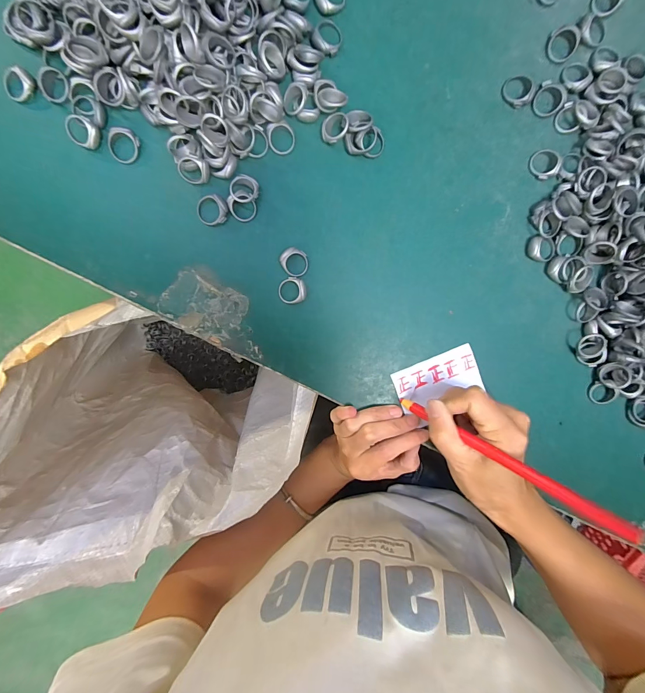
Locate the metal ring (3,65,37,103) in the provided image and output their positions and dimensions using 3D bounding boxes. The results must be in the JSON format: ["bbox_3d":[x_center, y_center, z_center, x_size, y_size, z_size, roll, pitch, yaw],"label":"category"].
[{"bbox_3d":[-0.233,-0.200,0.256,0.023,0.009,0.023,0,95,-2],"label":"metal ring"}]

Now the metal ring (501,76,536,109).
[{"bbox_3d":[0.160,-0.208,0.272,0.024,0.007,0.024,0,95,-2],"label":"metal ring"}]

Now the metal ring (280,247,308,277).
[{"bbox_3d":[-0.022,-0.069,0.275,0.021,0.007,0.023,0,95,-2],"label":"metal ring"}]

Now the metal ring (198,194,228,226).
[{"bbox_3d":[-0.088,-0.109,0.269,0.024,0.006,0.023,0,95,-2],"label":"metal ring"}]

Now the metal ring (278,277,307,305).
[{"bbox_3d":[-0.025,-0.046,0.276,0.023,0.008,0.021,0,95,-2],"label":"metal ring"}]

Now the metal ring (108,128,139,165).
[{"bbox_3d":[-0.156,-0.157,0.264,0.023,0.005,0.025,-2,116,-4],"label":"metal ring"}]

